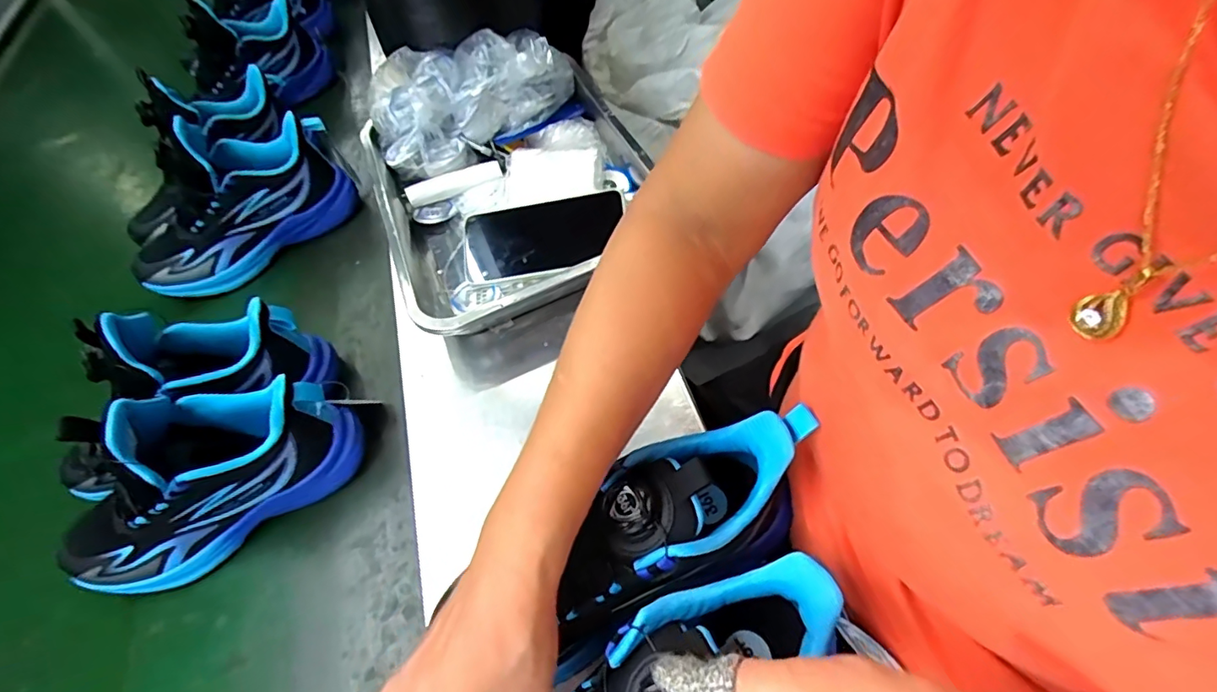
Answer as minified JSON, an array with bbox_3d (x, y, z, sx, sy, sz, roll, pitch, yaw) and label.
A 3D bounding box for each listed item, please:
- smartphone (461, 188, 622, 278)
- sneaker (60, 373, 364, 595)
[{"bbox_3d":[-0.061,-0.103,0.509,0.148,0.012,0.069,-8,79,5],"label":"smartphone"},{"bbox_3d":[-0.317,0.091,0.416,0.216,0.136,0.083,-29,57,-16],"label":"sneaker"}]

